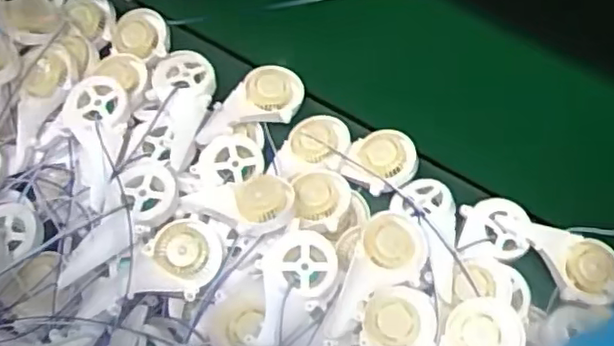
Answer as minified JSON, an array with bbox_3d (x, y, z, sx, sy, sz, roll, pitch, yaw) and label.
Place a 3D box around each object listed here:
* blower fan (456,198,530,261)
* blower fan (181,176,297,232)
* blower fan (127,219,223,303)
[{"bbox_3d":[0.128,0.037,0.434,0.046,0.013,0.042,9,73,5],"label":"blower fan"},{"bbox_3d":[-0.044,0.023,0.418,0.072,0.019,0.041,-14,72,-2],"label":"blower fan"},{"bbox_3d":[-0.082,0.053,0.400,0.052,0.018,0.048,0,72,2],"label":"blower fan"}]

